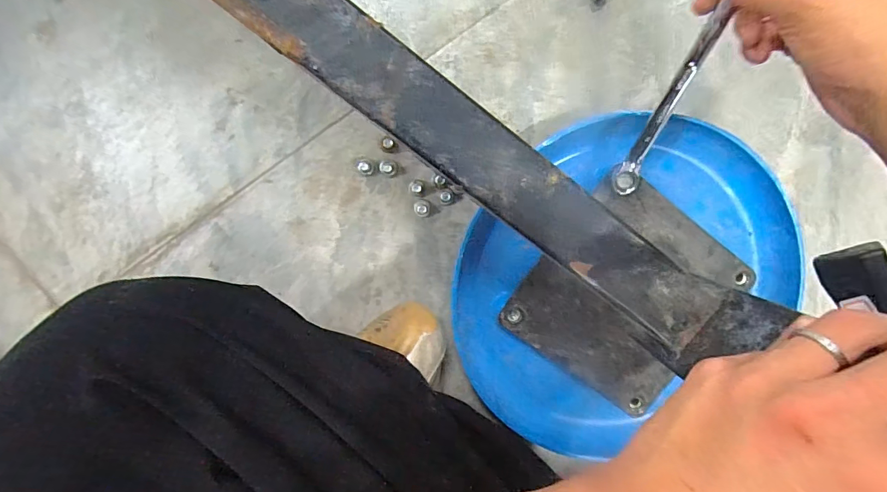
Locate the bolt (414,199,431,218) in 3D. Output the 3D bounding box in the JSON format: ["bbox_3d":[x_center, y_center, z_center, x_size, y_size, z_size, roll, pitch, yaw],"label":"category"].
[{"bbox_3d":[-0.017,-0.031,0.352,0.013,0.020,0.014,0,99,-3],"label":"bolt"}]

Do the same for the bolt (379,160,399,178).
[{"bbox_3d":[-0.045,-0.063,0.348,0.014,0.013,0.014,0,99,-3],"label":"bolt"}]

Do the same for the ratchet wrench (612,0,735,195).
[{"bbox_3d":[0.160,-0.110,0.278,0.026,0.017,0.177,11,133,-5],"label":"ratchet wrench"}]

